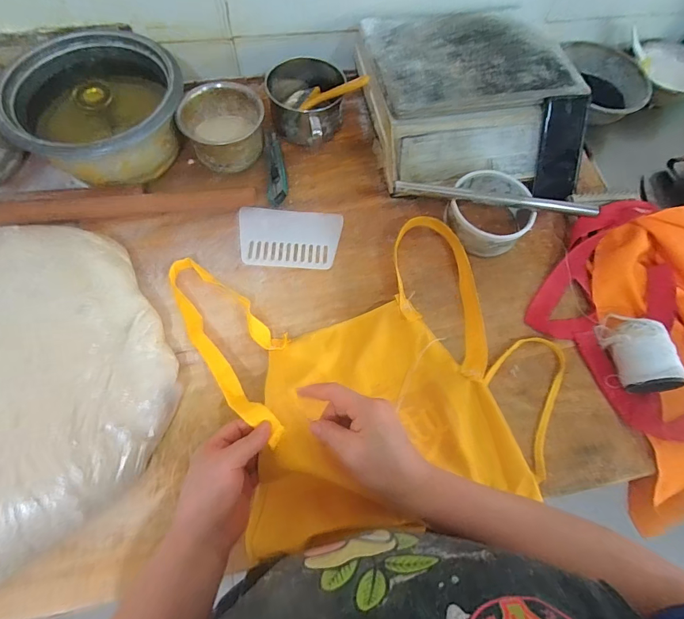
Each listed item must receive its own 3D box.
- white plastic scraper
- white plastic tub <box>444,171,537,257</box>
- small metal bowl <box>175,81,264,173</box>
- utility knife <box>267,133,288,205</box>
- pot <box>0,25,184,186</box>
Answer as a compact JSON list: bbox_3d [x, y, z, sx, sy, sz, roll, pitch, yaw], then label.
[{"bbox_3d":[-0.082,-0.113,0.613,0.158,0.004,0.103,2,69,-5],"label":"white plastic scraper"},{"bbox_3d":[0.234,-0.156,0.627,0.132,0.050,0.126,1,71,-2],"label":"white plastic tub"},{"bbox_3d":[-0.190,-0.299,0.632,0.122,0.086,0.117,1,71,-2],"label":"small metal bowl"},{"bbox_3d":[-0.107,-0.237,0.644,0.030,0.018,0.137,-4,71,-4],"label":"utility knife"},{"bbox_3d":[-0.371,-0.306,0.610,0.219,0.116,0.236,1,71,-2],"label":"pot"}]

